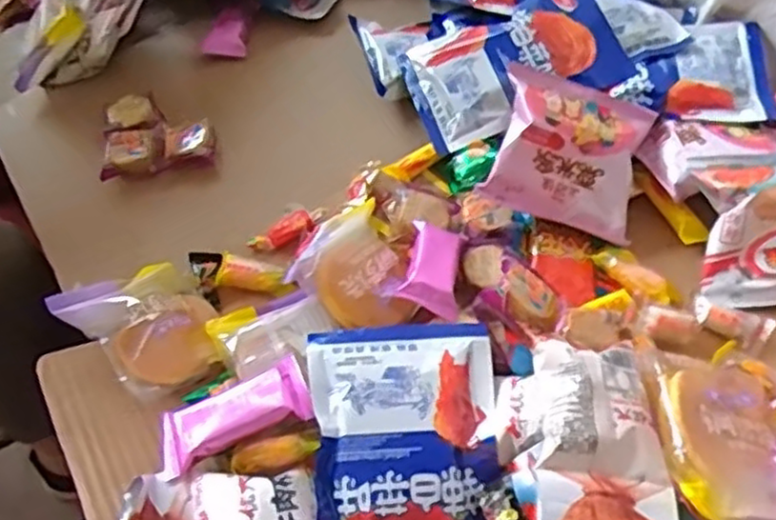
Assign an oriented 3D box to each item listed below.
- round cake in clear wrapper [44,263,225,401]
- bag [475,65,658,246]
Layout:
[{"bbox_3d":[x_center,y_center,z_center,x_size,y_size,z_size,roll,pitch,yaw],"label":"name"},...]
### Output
[{"bbox_3d":[-0.165,0.042,0.496,0.087,0.034,0.100,-40,61,-22],"label":"round cake in clear wrapper"},{"bbox_3d":[0.141,-0.088,0.551,0.108,0.064,0.115,12,57,13],"label":"bag"}]

